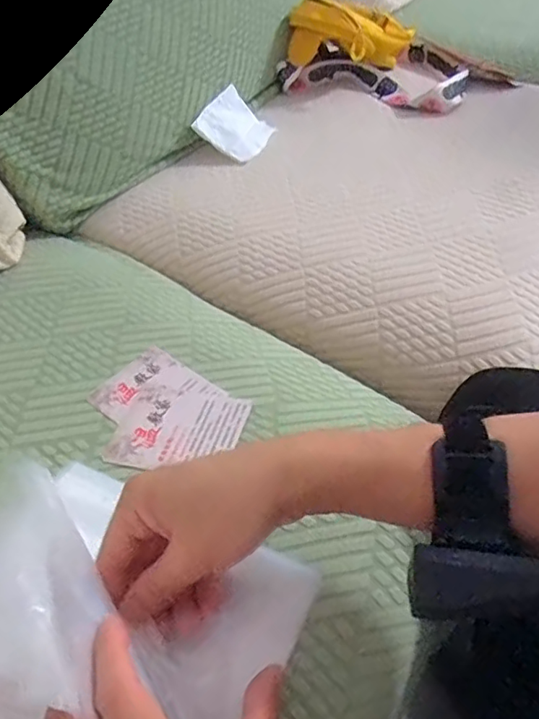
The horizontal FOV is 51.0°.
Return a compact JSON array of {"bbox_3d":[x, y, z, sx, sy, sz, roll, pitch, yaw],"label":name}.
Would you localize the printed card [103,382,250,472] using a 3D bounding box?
[{"bbox_3d":[-0.072,0.055,0.449,0.097,0.005,0.079,9,51,14],"label":"printed card"}]

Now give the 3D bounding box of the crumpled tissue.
[{"bbox_3d":[-0.041,-0.298,0.722,0.085,0.011,0.095,35,58,-2],"label":"crumpled tissue"}]

